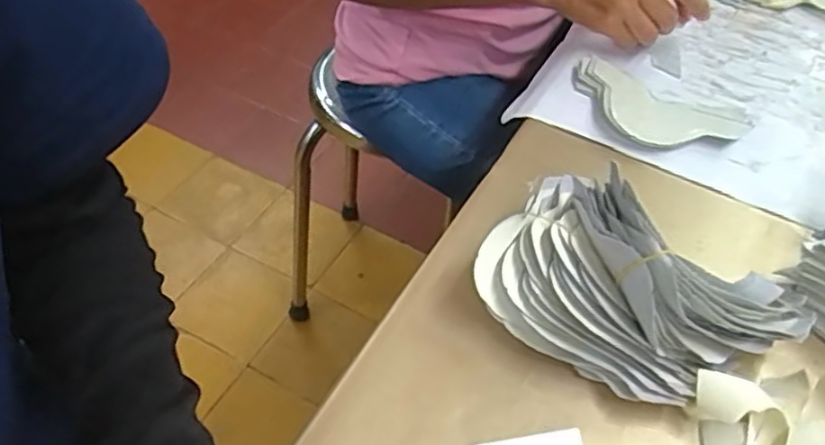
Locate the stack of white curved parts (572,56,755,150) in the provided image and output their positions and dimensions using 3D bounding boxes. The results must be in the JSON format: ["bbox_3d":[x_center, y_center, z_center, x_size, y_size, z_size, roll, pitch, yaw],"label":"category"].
[{"bbox_3d":[0.202,-0.100,0.617,0.153,0.021,0.081,38,56,26],"label":"stack of white curved parts"}]

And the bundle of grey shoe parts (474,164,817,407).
[{"bbox_3d":[0.138,0.042,0.447,0.185,0.075,0.121,37,55,24],"label":"bundle of grey shoe parts"}]

